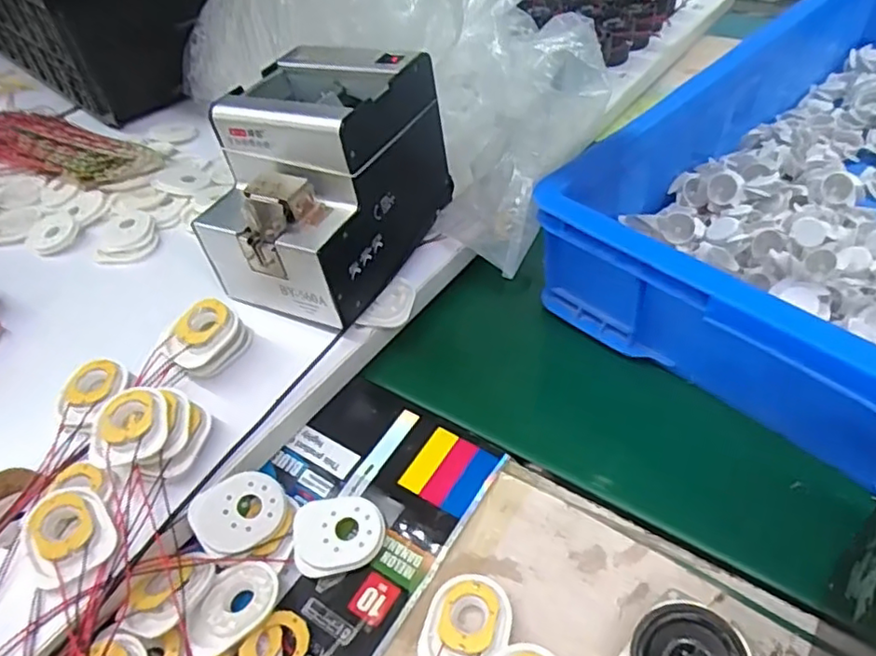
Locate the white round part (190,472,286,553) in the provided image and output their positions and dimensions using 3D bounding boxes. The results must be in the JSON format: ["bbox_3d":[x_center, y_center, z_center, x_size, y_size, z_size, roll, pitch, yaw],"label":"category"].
[{"bbox_3d":[-0.128,0.119,0.406,0.057,0.011,0.046,-27,77,-25],"label":"white round part"}]

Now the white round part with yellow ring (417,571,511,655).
[{"bbox_3d":[0.016,0.171,0.360,0.047,0.008,0.059,15,50,20],"label":"white round part with yellow ring"}]

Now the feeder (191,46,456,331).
[{"bbox_3d":[-0.094,-0.121,0.511,0.138,0.136,0.183,17,51,21],"label":"feeder"}]

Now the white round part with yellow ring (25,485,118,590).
[{"bbox_3d":[-0.228,0.126,0.386,0.047,0.016,0.056,-32,51,-22],"label":"white round part with yellow ring"}]

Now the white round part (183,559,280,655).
[{"bbox_3d":[-0.122,0.165,0.372,0.042,0.006,0.059,20,52,24],"label":"white round part"}]

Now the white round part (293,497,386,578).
[{"bbox_3d":[-0.064,0.132,0.404,0.057,0.013,0.046,-10,46,-3],"label":"white round part"}]

